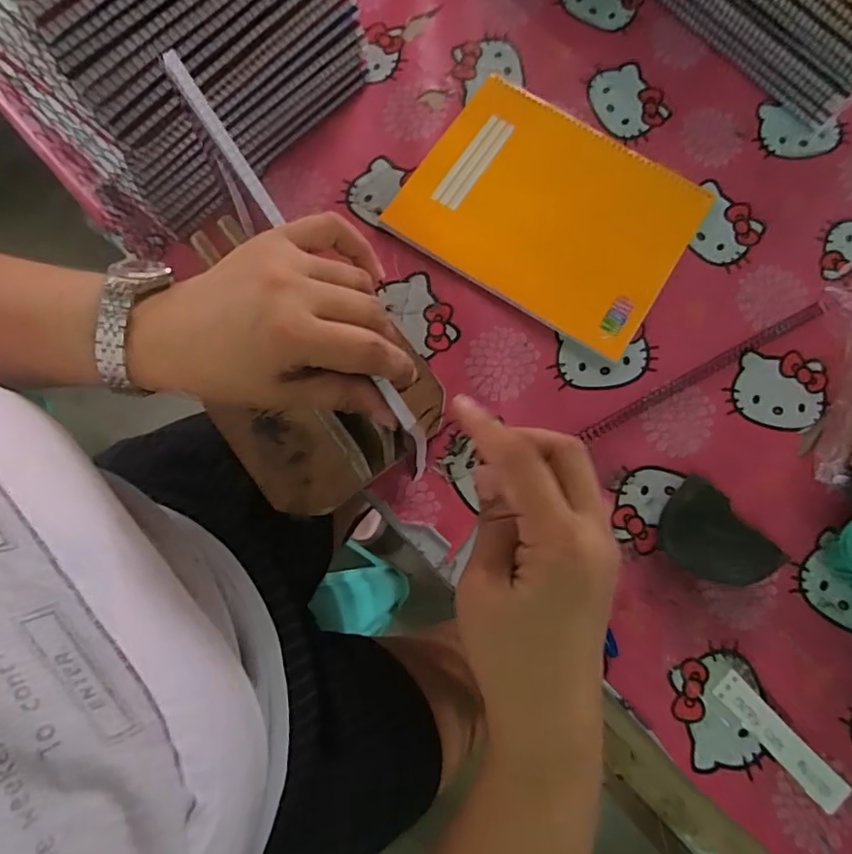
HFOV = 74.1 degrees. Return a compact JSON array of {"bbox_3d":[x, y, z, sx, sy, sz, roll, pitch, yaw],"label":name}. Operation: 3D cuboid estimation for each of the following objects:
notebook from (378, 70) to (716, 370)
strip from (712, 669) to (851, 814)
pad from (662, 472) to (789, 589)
[{"bbox_3d":[0.113,-0.202,0.519,0.244,0.009,0.196,32,78,6],"label":"notebook"},{"bbox_3d":[0.265,0.234,0.422,0.027,0.004,0.112,-40,79,-11],"label":"strip"},{"bbox_3d":[0.225,0.091,0.445,0.065,0.023,0.091,-40,81,-9],"label":"pad"}]

